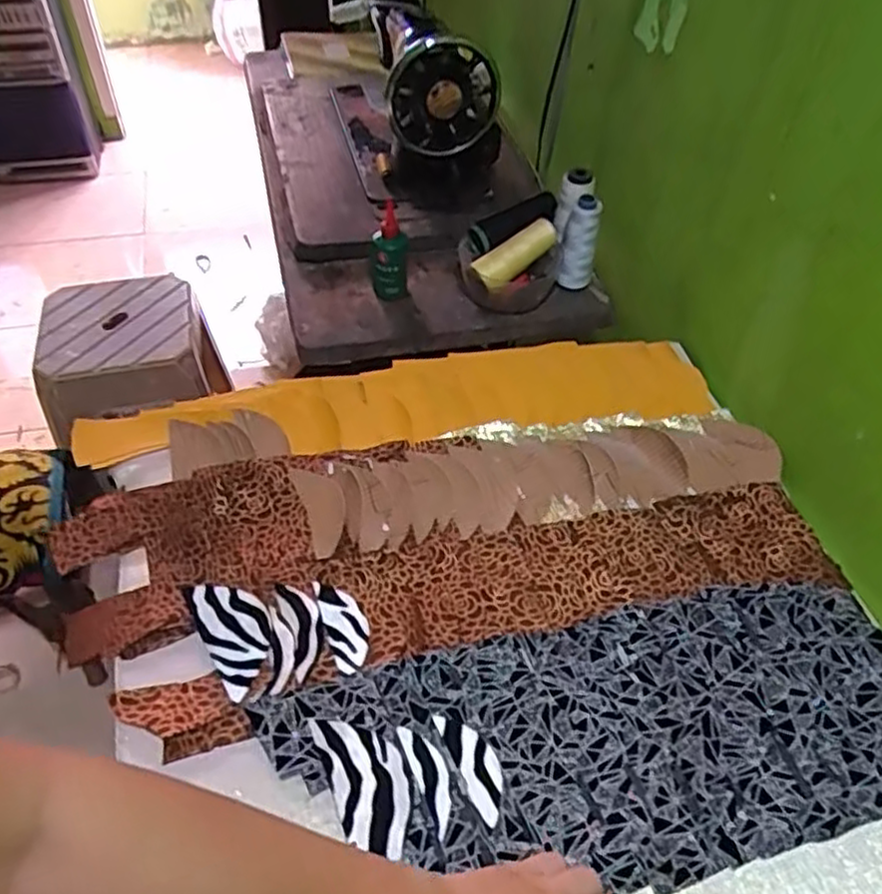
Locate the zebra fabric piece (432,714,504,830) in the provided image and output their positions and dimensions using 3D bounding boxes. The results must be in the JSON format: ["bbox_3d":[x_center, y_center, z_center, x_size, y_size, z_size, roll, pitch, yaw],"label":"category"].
[{"bbox_3d":[0.024,0.220,0.499,0.029,0.004,0.078,-19,53,-18],"label":"zebra fabric piece"}]

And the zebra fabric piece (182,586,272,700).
[{"bbox_3d":[-0.161,0.141,0.563,0.051,0.008,0.099,-25,55,-22],"label":"zebra fabric piece"}]

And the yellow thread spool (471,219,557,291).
[{"bbox_3d":[0.090,-0.229,0.843,0.112,0.032,0.030,-37,59,-12],"label":"yellow thread spool"}]

